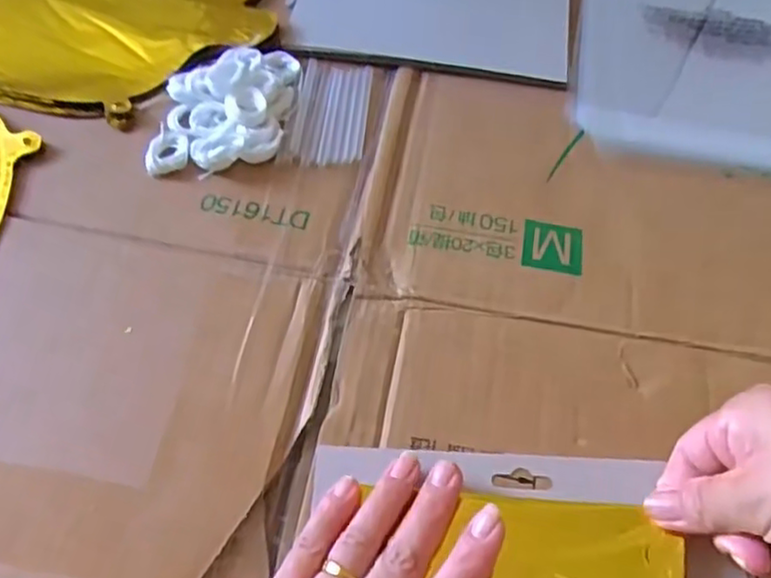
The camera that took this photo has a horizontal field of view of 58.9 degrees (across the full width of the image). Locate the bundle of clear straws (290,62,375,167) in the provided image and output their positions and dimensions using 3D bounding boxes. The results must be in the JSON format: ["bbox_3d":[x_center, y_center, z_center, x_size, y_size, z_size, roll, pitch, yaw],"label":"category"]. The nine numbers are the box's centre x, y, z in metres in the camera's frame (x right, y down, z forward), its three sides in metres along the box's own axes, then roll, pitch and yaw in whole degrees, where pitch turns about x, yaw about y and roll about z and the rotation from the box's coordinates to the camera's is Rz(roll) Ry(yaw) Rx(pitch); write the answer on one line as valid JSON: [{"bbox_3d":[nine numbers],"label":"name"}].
[{"bbox_3d":[-0.034,-0.114,0.436,0.045,0.004,0.086,5,58,1],"label":"bundle of clear straws"}]

